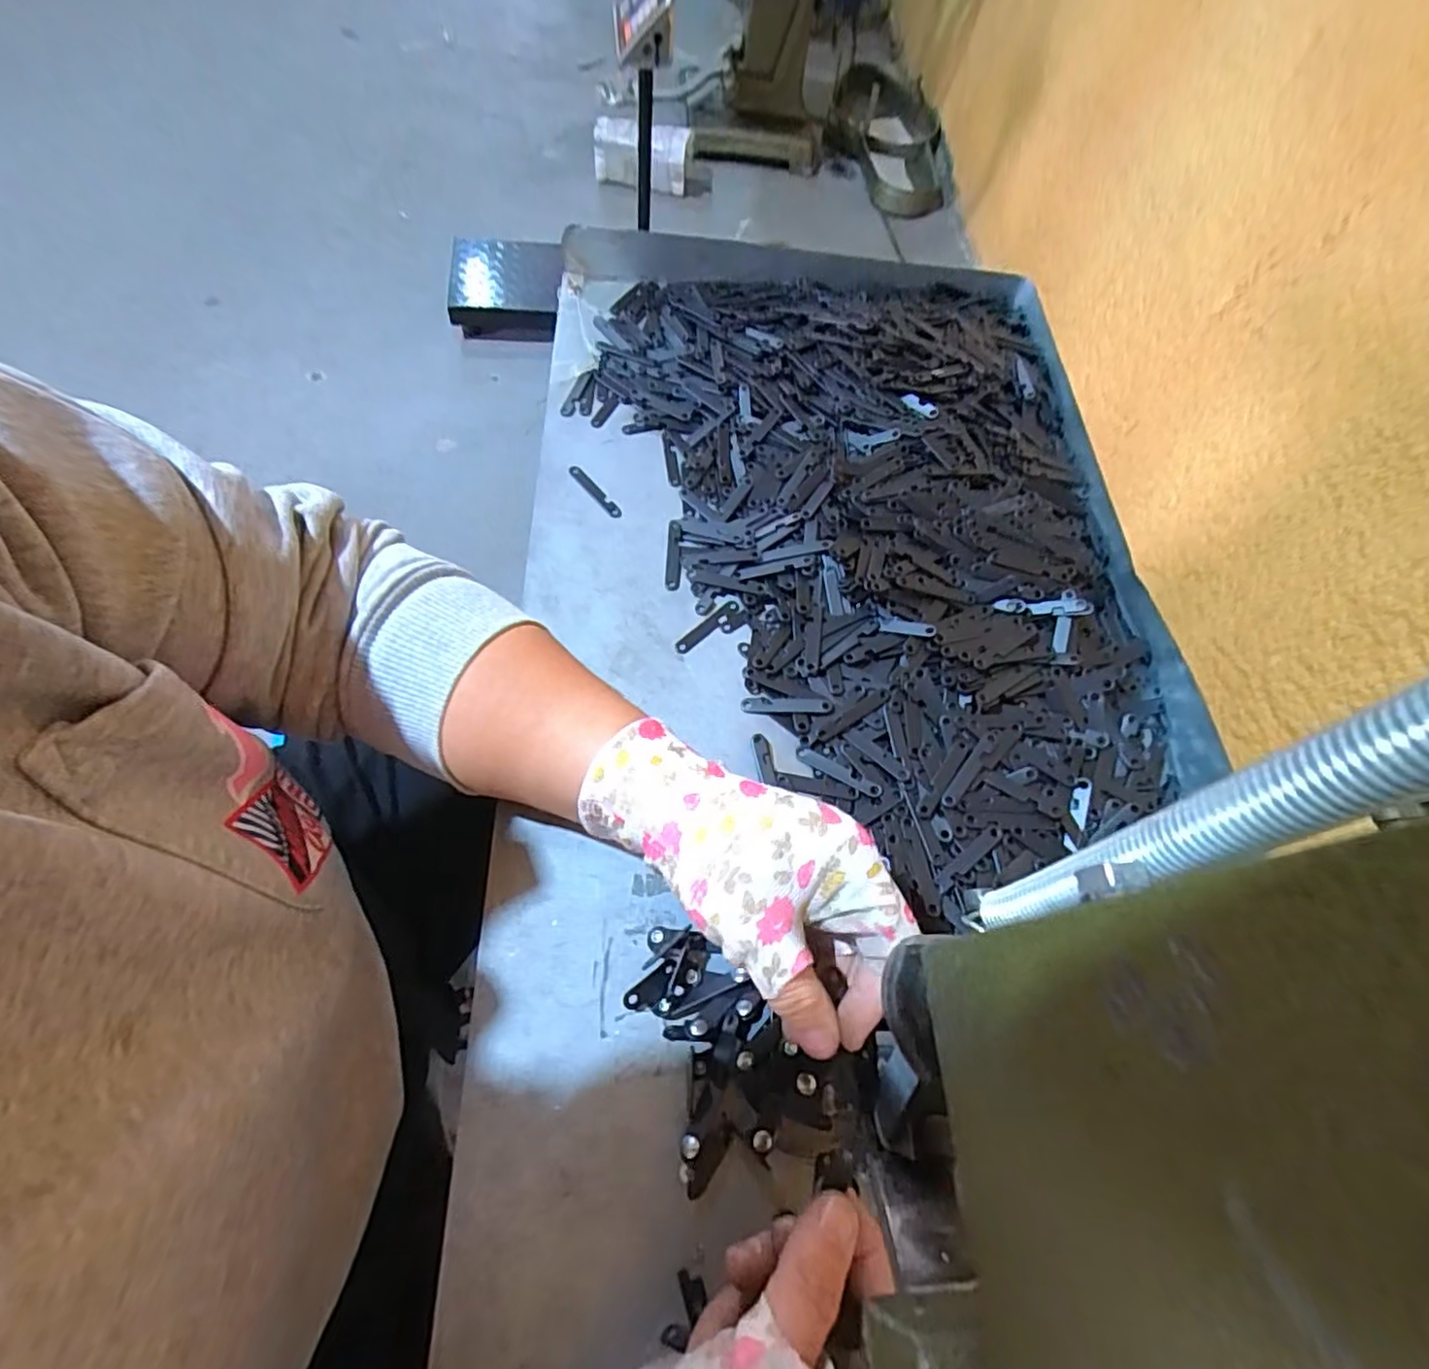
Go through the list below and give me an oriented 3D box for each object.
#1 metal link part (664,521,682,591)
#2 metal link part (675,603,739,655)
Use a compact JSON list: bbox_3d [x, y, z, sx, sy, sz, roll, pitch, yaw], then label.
[{"bbox_3d":[-0.027,-0.085,0.427,0.009,0.004,0.057,0,61,0],"label":"metal link part"},{"bbox_3d":[-0.004,-0.035,0.405,0.050,0.004,0.009,-41,68,-19],"label":"metal link part"}]

